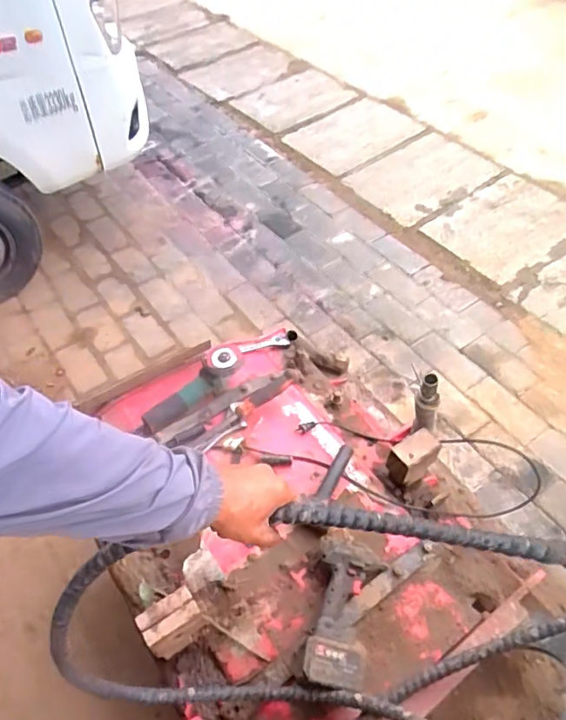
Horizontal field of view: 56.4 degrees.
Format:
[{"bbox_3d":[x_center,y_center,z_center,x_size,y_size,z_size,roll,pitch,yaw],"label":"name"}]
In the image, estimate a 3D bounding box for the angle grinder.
[{"bbox_3d":[-0.211,0.061,1.315,0.278,0.079,0.089,-42,65,-15],"label":"angle grinder"}]

